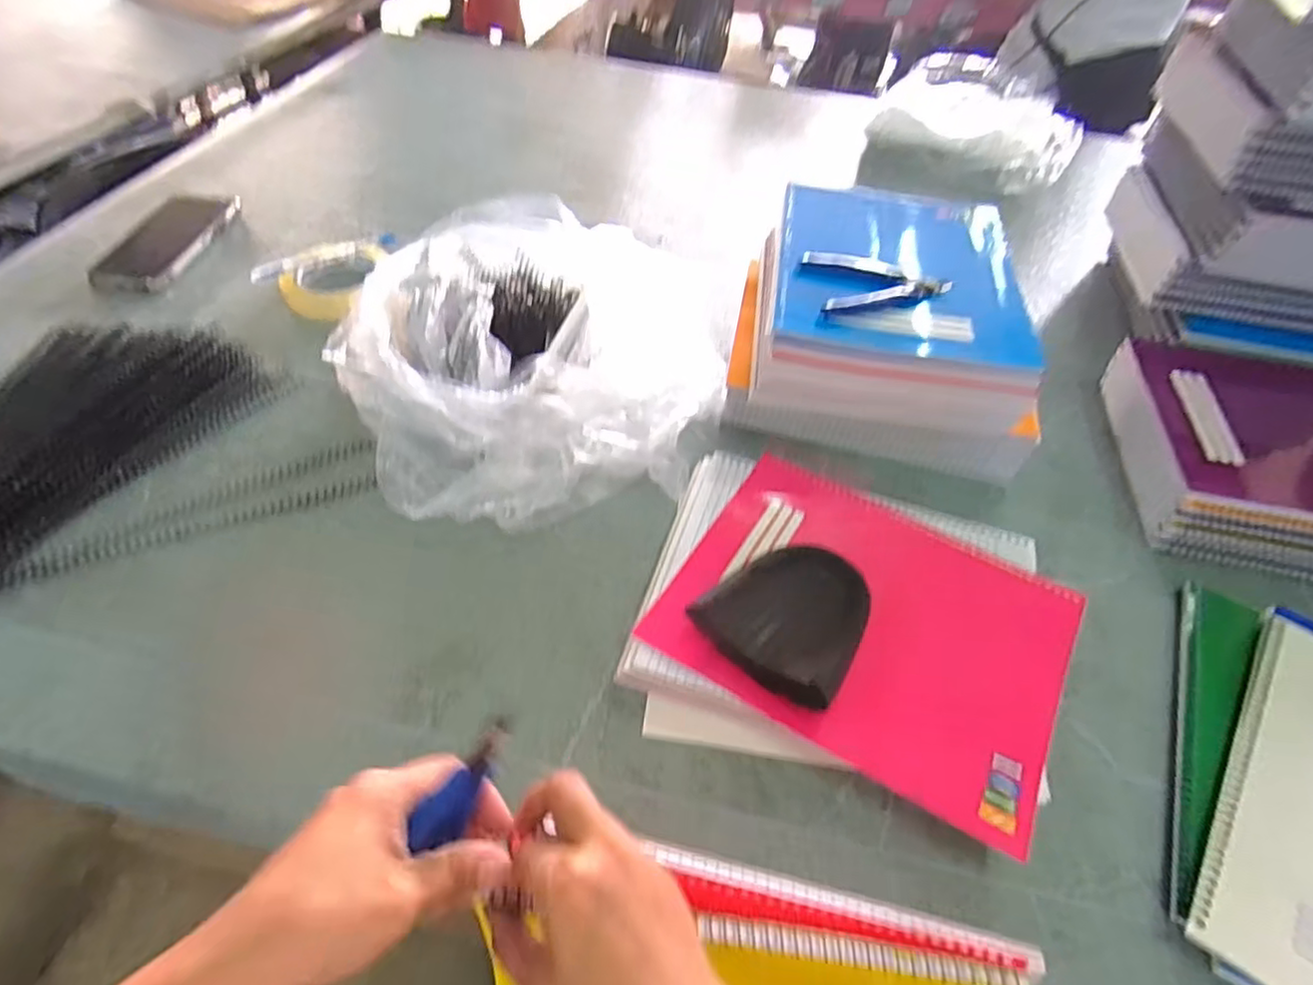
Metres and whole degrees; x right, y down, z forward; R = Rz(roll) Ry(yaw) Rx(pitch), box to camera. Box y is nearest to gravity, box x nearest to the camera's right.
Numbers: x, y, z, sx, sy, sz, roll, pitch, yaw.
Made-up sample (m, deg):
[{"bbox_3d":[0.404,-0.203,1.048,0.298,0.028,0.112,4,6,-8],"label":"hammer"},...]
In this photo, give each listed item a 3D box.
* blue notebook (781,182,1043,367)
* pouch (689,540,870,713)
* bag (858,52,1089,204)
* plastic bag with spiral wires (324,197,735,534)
[{"bbox_3d":[0.207,-0.202,0.575,0.194,0.015,0.279,10,47,7],"label":"blue notebook"},{"bbox_3d":[0.087,0.079,0.421,0.089,0.037,0.104,38,57,23],"label":"pouch"},{"bbox_3d":[0.470,-0.543,0.999,0.289,0.086,0.299,18,52,9],"label":"bag"},{"bbox_3d":[-0.100,-0.127,0.579,0.309,0.087,0.330,2,51,-4],"label":"plastic bag with spiral wires"}]

